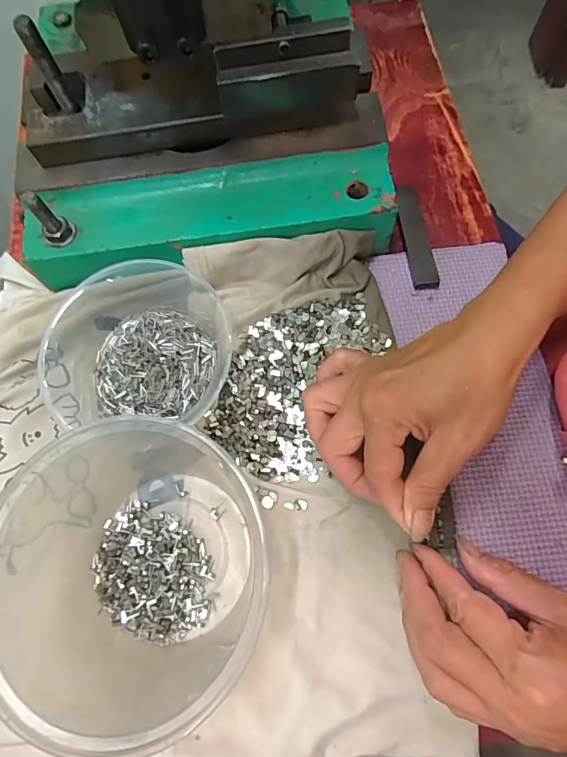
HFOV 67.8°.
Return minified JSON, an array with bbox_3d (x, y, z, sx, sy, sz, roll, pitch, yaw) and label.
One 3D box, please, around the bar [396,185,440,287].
[{"bbox_3d":[0.103,-0.111,0.329,0.021,0.010,0.093,-4,67,1],"label":"bar"}]

